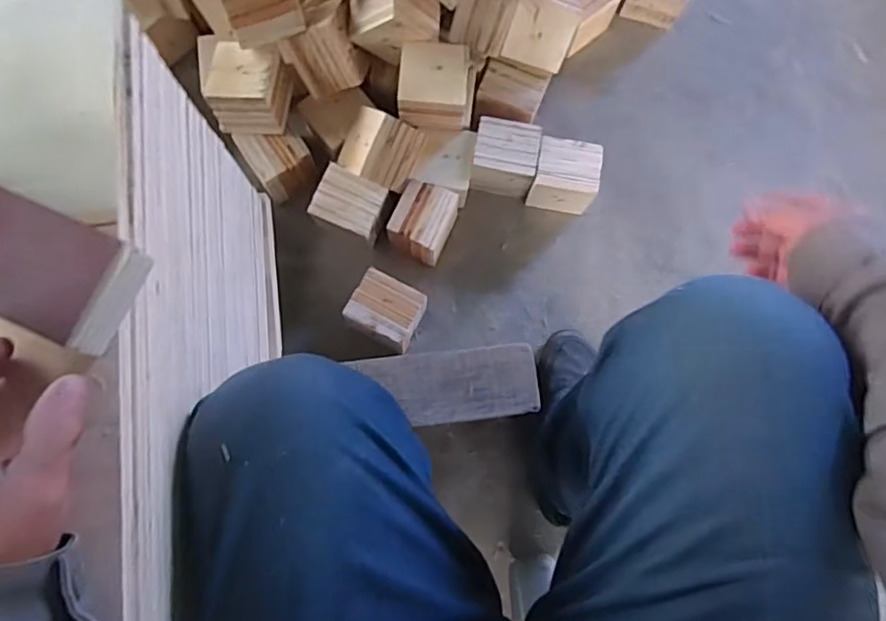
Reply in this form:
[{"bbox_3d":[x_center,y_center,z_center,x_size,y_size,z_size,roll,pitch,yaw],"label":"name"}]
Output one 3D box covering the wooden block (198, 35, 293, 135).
[{"bbox_3d":[-0.282,-0.321,0.851,0.104,0.094,0.107,3,81,0],"label":"wooden block"}]

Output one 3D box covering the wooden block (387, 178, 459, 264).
[{"bbox_3d":[-0.031,-0.134,0.901,0.080,0.089,0.100,23,82,3],"label":"wooden block"}]

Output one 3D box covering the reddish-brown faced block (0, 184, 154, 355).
[{"bbox_3d":[-0.271,-0.037,0.363,0.150,0.047,0.071,23,78,4],"label":"reddish-brown faced block"}]

